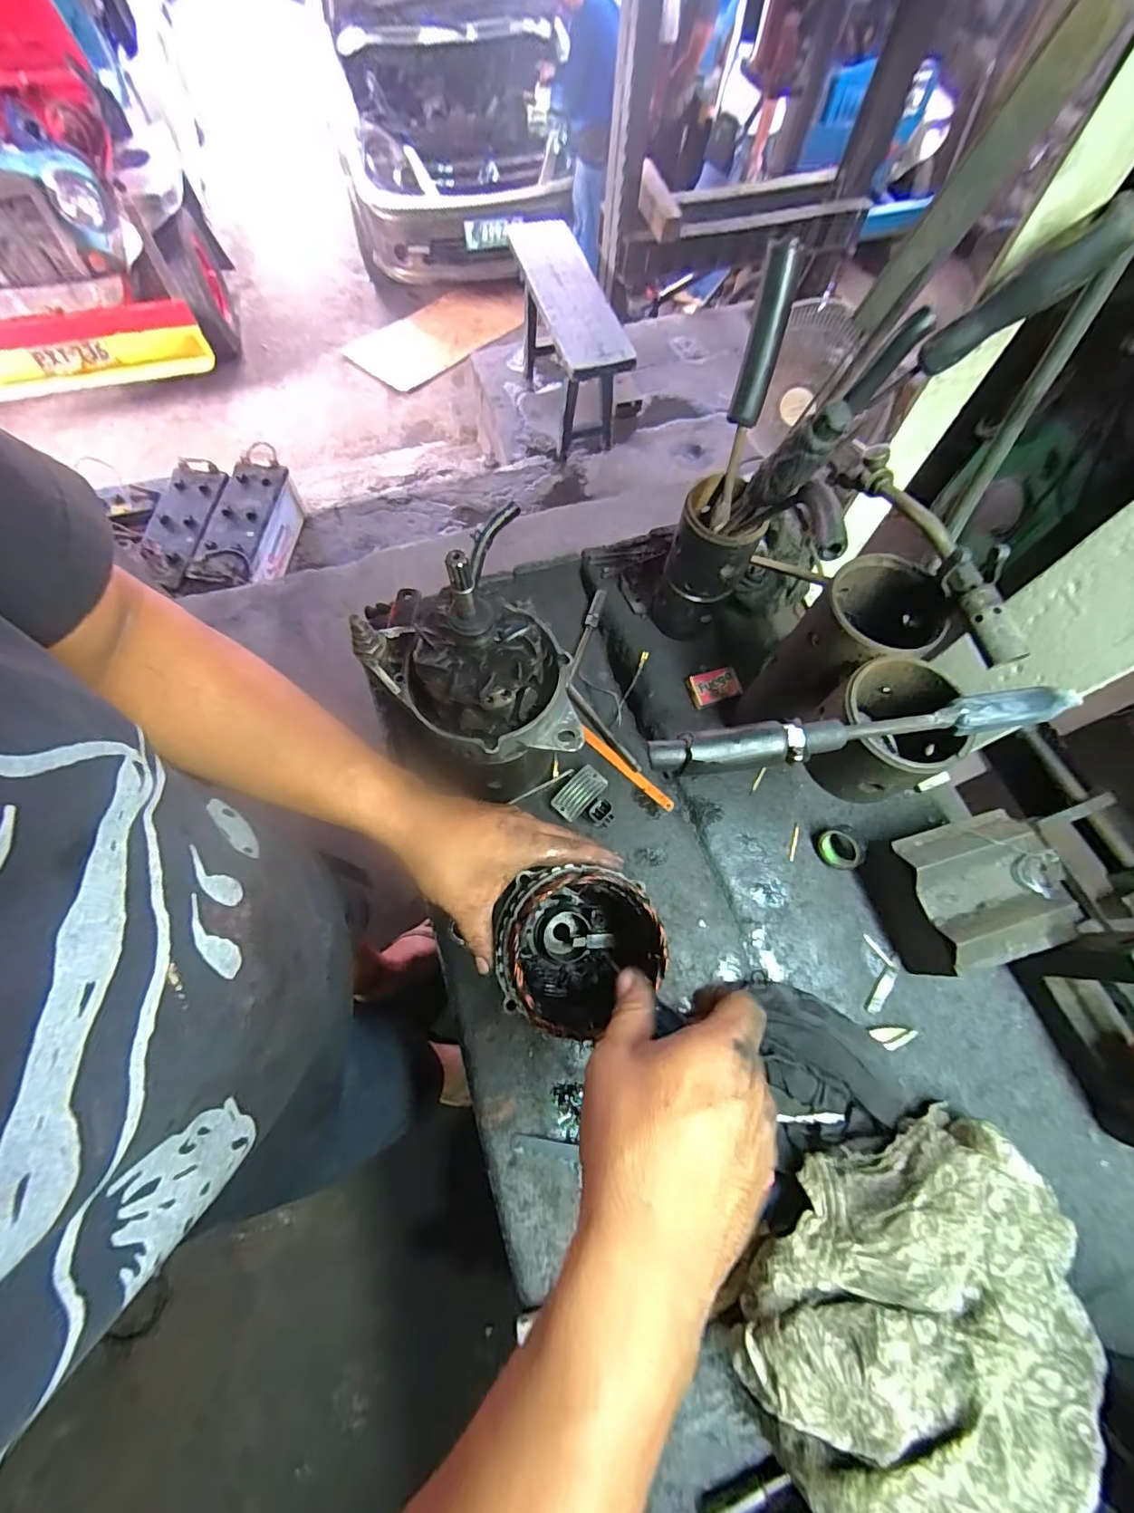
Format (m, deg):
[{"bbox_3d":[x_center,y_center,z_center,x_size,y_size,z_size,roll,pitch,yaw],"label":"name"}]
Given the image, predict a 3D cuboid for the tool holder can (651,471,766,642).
[{"bbox_3d":[0.146,-0.197,0.586,0.077,0.192,0.070,1,68,-2],"label":"tool holder can"}]

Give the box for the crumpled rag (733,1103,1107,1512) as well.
[{"bbox_3d":[0.261,0.411,0.348,0.272,0.075,0.269,-21,71,-10],"label":"crumpled rag"}]

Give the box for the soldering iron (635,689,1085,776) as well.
[{"bbox_3d":[0.190,-0.015,0.351,0.270,0.032,0.028,-5,69,-4],"label":"soldering iron"}]

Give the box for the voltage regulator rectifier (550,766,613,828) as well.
[{"bbox_3d":[0.023,0.046,0.567,0.062,0.023,0.059,37,72,12],"label":"voltage regulator rectifier"}]

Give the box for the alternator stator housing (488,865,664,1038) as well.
[{"bbox_3d":[0.008,0.160,0.445,0.128,0.124,0.116,-1,68,-3],"label":"alternator stator housing"}]

